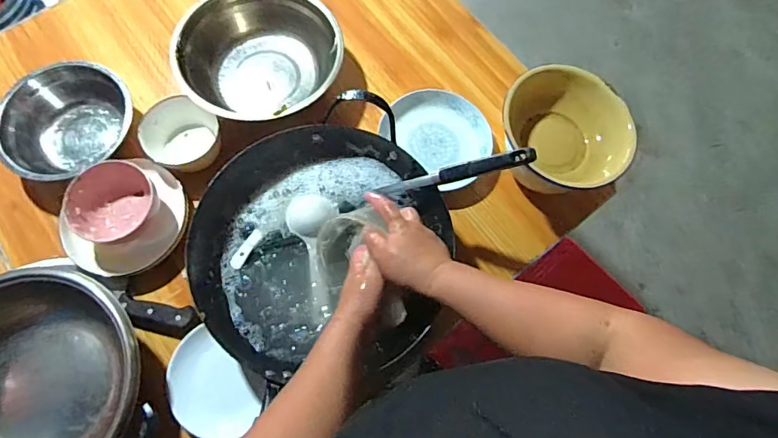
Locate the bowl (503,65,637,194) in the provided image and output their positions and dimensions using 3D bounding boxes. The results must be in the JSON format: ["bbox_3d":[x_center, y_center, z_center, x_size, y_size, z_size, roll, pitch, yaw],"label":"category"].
[{"bbox_3d":[0.248,-0.119,0.712,0.178,0.103,0.178,1,71,-2],"label":"bowl"}]

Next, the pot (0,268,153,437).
[{"bbox_3d":[-0.428,0.208,0.592,0.262,0.101,0.250,1,71,-2],"label":"pot"}]

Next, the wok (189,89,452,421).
[{"bbox_3d":[-0.080,0.030,0.653,0.356,0.108,0.338,1,71,-2],"label":"wok"}]

